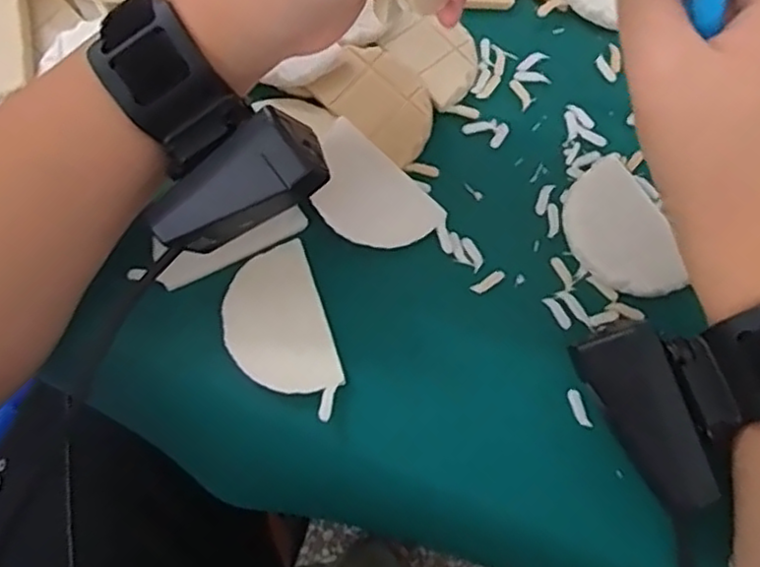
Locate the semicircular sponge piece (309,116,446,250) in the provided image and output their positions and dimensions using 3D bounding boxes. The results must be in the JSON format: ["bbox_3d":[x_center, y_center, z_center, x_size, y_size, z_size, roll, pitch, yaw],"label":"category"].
[{"bbox_3d":[-0.006,-0.041,0.312,0.064,0.012,0.043,40,76,14],"label":"semicircular sponge piece"}]

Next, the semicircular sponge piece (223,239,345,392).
[{"bbox_3d":[-0.046,0.017,0.296,0.043,0.005,0.069,-16,71,-5],"label":"semicircular sponge piece"}]

